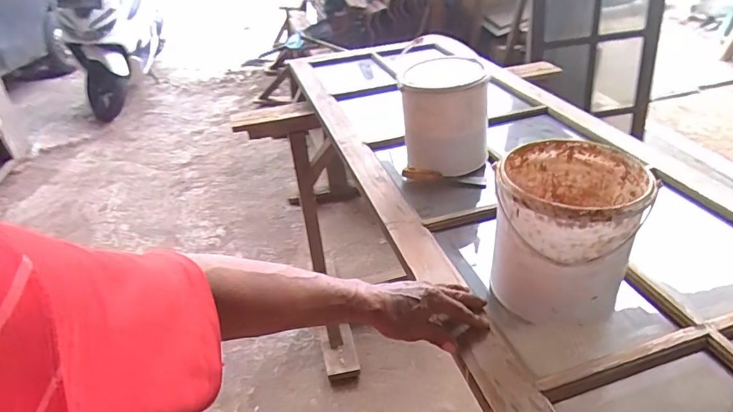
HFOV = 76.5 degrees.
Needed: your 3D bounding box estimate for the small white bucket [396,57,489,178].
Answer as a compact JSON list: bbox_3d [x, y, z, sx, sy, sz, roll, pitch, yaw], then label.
[{"bbox_3d":[0.163,-0.187,0.965,0.166,0.184,0.169,0,35,5],"label":"small white bucket"}]

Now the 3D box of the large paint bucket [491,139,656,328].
[{"bbox_3d":[0.266,0.027,0.631,0.165,0.172,0.194,13,38,22],"label":"large paint bucket"}]

